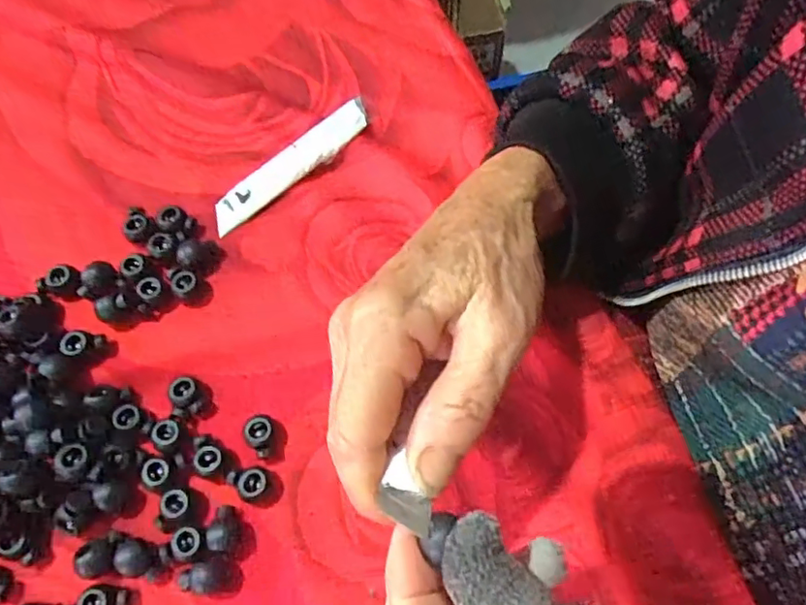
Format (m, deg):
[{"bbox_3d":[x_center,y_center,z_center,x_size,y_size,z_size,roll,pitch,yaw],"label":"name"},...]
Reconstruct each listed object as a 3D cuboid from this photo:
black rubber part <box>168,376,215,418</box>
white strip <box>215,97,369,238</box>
[{"bbox_3d":[-0.097,0.043,0.269,0.020,0.009,0.014,28,69,11],"label":"black rubber part"},{"bbox_3d":[-0.059,-0.075,0.312,0.101,0.008,0.018,-40,72,-16],"label":"white strip"}]

